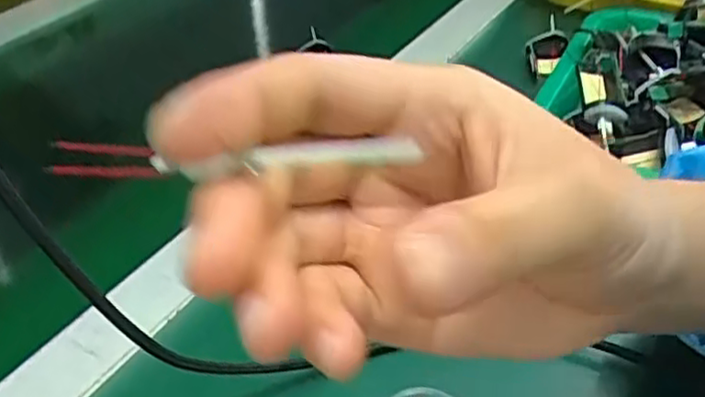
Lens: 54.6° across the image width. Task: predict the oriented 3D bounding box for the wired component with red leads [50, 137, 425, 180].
[{"bbox_3d":[-0.026,-0.007,0.131,0.074,0.009,0.008,-1,39,11],"label":"wired component with red leads"}]

